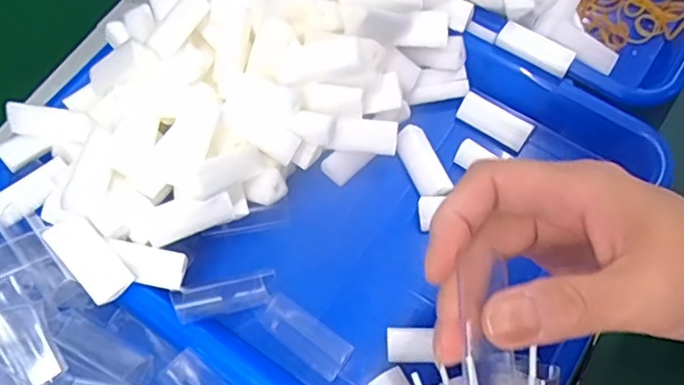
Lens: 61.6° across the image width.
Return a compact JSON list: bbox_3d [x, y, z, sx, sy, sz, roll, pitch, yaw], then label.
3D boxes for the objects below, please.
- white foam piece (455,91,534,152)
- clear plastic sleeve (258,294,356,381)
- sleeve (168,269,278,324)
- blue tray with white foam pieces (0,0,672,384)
[{"bbox_3d":[0.095,-0.045,0.356,0.045,0.015,0.015,33,72,14],"label":"white foam piece"},{"bbox_3d":[-0.020,0.078,0.313,0.051,0.006,0.021,34,72,15],"label":"clear plastic sleeve"},{"bbox_3d":[-0.062,0.055,0.307,0.053,0.008,0.018,-10,71,-29],"label":"sleeve"},{"bbox_3d":[-0.012,-0.023,0.323,0.314,0.075,0.261,34,72,14],"label":"blue tray with white foam pieces"}]

